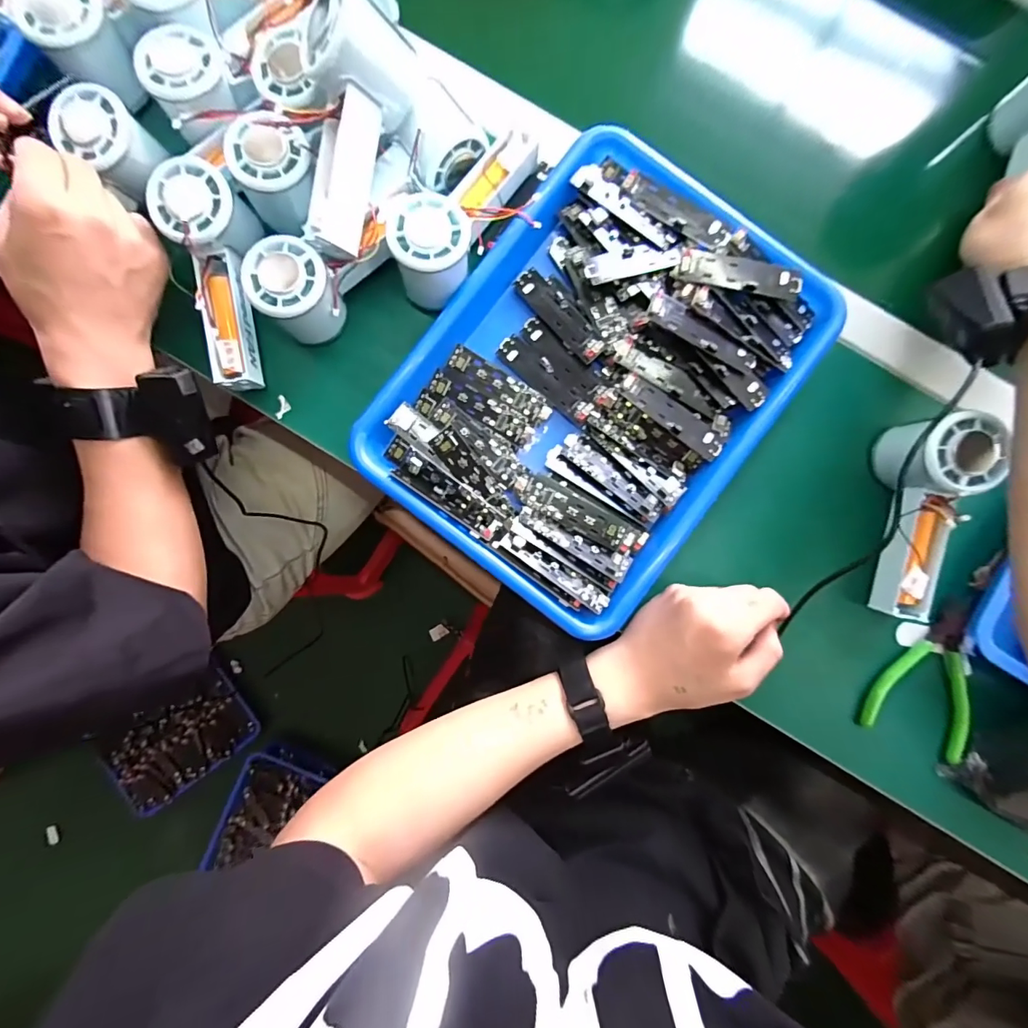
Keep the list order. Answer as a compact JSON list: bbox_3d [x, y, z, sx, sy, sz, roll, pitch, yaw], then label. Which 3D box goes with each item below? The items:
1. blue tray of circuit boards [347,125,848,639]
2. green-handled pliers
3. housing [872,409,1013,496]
[{"bbox_3d":[0.069,-0.103,0.355,0.263,0.035,0.337,41,87,1],"label":"blue tray of circuit boards"},{"bbox_3d":[0.334,0.125,0.360,0.075,0.017,0.119,25,87,0],"label":"green-handled pliers"},{"bbox_3d":[0.306,-0.042,0.338,0.056,0.065,0.055,0,87,-1],"label":"housing"}]

